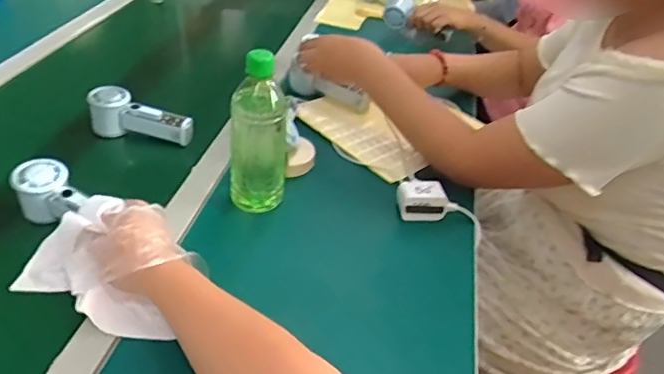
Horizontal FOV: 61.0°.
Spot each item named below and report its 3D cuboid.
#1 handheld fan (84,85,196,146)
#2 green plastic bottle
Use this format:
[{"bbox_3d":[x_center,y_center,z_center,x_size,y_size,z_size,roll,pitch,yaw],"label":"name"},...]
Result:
[{"bbox_3d":[-0.277,-0.098,0.818,0.152,0.058,0.045,16,38,13],"label":"handheld fan"},{"bbox_3d":[-0.087,-0.072,0.691,0.067,0.208,0.072,4,36,-3],"label":"green plastic bottle"}]

